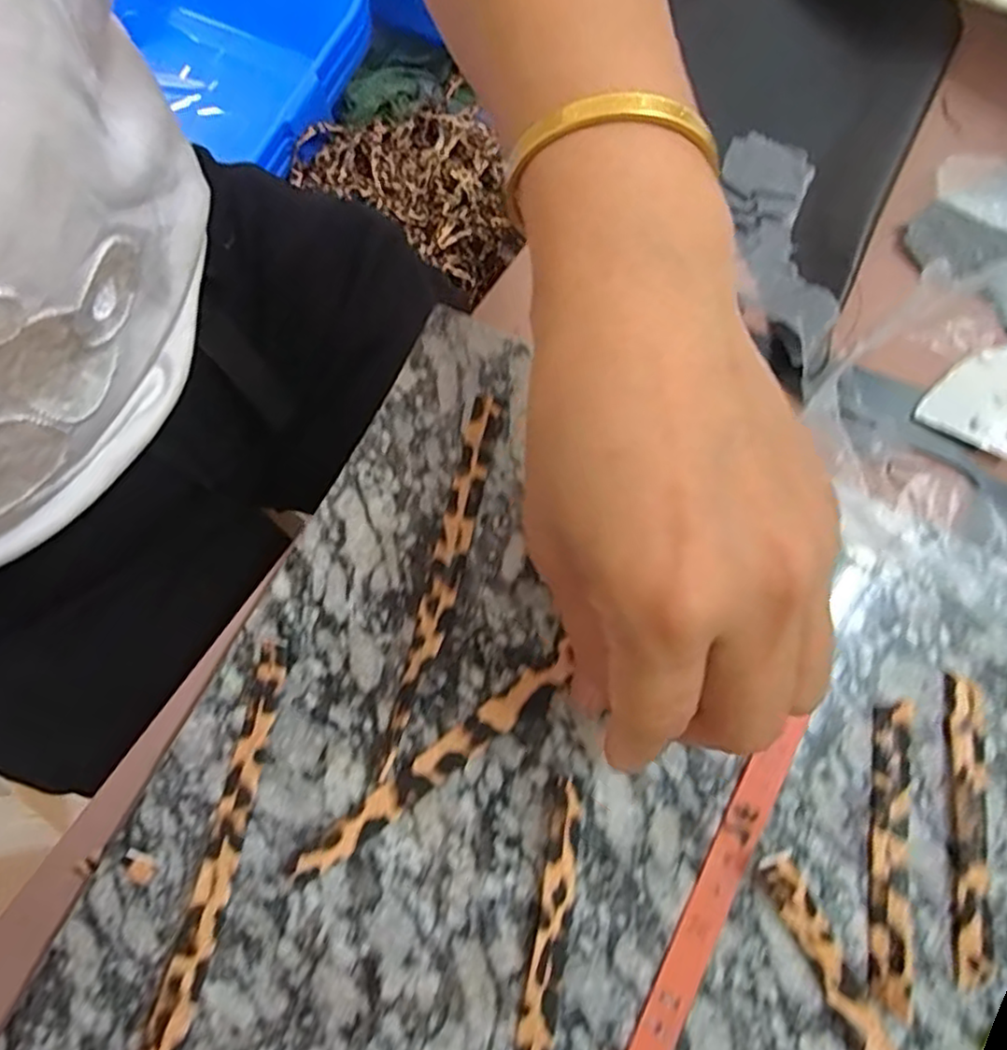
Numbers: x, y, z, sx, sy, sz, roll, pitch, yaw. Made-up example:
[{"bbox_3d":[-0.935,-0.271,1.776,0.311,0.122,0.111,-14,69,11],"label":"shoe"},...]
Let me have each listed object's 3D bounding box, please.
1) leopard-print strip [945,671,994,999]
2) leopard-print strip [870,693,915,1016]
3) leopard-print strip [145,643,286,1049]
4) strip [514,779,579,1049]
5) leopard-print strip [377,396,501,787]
[{"bbox_3d":[0.145,0.093,0.203,0.011,0.004,0.088,5,77,2],"label":"leopard-print strip"},{"bbox_3d":[0.120,0.100,0.202,0.012,0.005,0.087,8,77,3],"label":"leopard-print strip"},{"bbox_3d":[-0.088,0.102,0.204,0.011,0.006,0.126,11,77,4],"label":"leopard-print strip"},{"bbox_3d":[0.010,0.146,0.194,0.011,0.006,0.130,10,77,3],"label":"strip"},{"bbox_3d":[-0.020,0.018,0.223,0.012,0.006,0.130,13,77,2],"label":"leopard-print strip"}]

